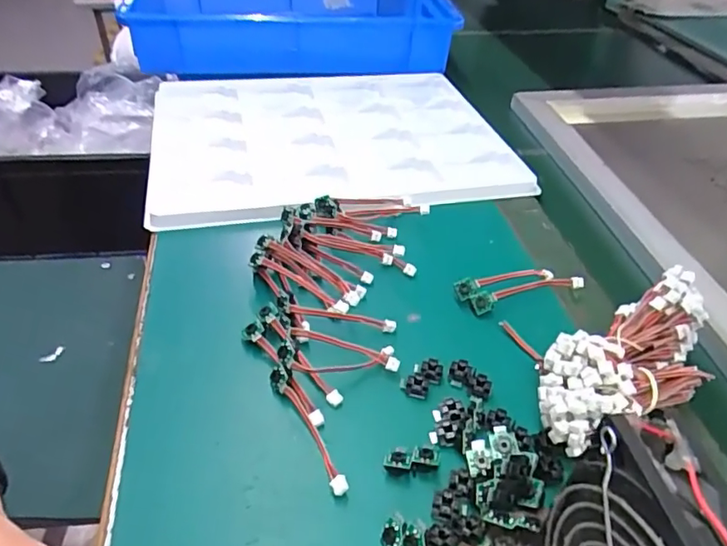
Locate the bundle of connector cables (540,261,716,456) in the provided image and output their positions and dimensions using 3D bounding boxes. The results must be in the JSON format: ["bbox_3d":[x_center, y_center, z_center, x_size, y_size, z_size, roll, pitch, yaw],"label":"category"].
[{"bbox_3d":[0.162,0.051,0.345,0.147,0.049,0.084,-21,47,-27],"label":"bundle of connector cables"}]

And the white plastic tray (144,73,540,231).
[{"bbox_3d":[-0.040,-0.150,0.603,0.362,0.027,0.291,-7,42,-14],"label":"white plastic tray"}]

